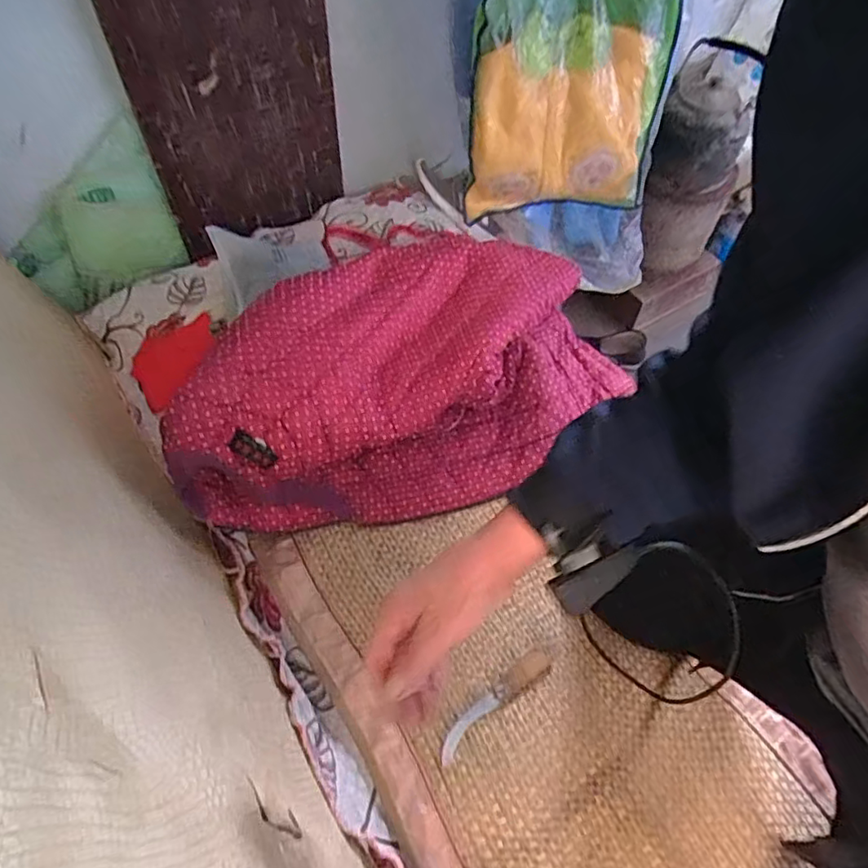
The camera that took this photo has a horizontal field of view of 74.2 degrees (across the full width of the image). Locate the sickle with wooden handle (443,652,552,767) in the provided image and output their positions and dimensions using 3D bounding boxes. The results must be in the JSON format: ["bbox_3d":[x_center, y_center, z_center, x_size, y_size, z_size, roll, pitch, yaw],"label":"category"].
[{"bbox_3d":[0.068,0.297,0.640,0.165,0.018,0.027,-33,63,-23],"label":"sickle with wooden handle"}]

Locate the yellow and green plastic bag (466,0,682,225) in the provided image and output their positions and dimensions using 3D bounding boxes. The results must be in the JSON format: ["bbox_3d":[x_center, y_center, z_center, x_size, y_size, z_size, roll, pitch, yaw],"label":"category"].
[{"bbox_3d":[0.213,-0.543,0.906,0.329,0.442,0.083,-14,57,-11],"label":"yellow and green plastic bag"}]

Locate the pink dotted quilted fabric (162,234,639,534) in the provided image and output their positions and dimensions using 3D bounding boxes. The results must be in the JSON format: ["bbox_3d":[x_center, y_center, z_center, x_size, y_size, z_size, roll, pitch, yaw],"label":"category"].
[{"bbox_3d":[-0.029,-0.091,0.763,0.623,0.158,0.341,-23,59,-17],"label":"pink dotted quilted fabric"}]

